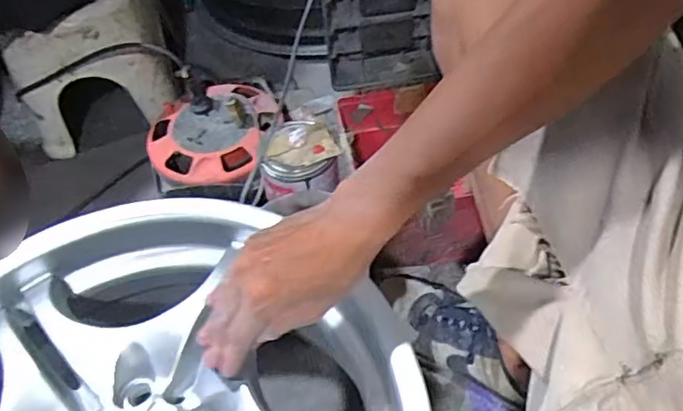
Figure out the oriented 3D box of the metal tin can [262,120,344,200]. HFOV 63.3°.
[{"bbox_3d":[-0.056,-0.057,0.731,0.103,0.067,0.092,-12,52,-4],"label":"metal tin can"}]

